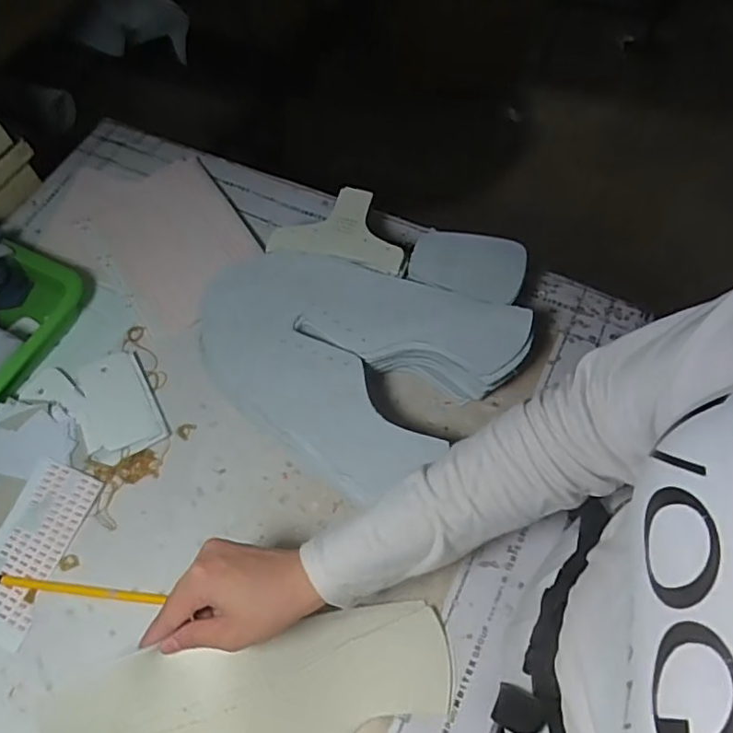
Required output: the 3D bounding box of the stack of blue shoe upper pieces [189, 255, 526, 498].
[{"bbox_3d":[-0.027,0.002,0.548,0.295,0.066,0.198,19,65,14],"label":"stack of blue shoe upper pieces"}]

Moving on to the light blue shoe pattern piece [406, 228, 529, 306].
[{"bbox_3d":[0.095,-0.099,0.551,0.105,0.008,0.068,17,64,13],"label":"light blue shoe pattern piece"}]

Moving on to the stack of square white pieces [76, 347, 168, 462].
[{"bbox_3d":[-0.242,0.036,0.568,0.069,0.013,0.112,-28,63,-10],"label":"stack of square white pieces"}]

